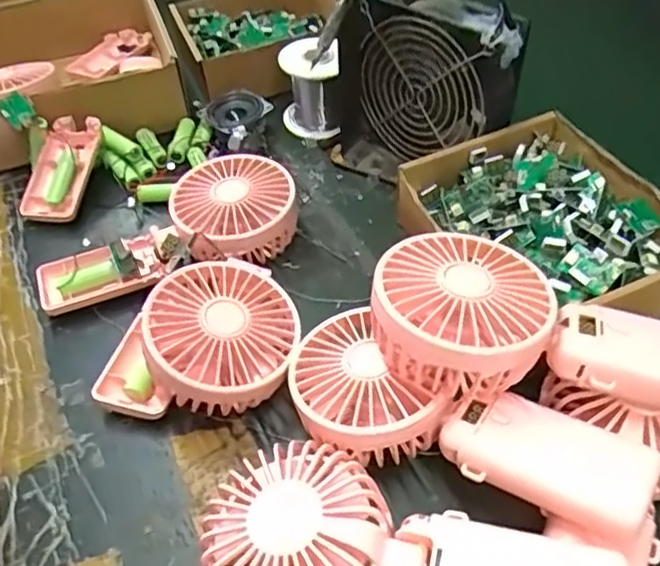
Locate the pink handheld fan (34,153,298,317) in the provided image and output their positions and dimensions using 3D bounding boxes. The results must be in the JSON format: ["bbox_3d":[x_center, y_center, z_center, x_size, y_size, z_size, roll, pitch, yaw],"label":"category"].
[{"bbox_3d":[-0.111,-0.029,0.444,0.181,0.049,0.084,-29,52,-20],"label":"pink handheld fan"}]

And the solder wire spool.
[{"bbox_3d":[-0.017,-0.171,0.550,0.050,0.070,0.050,-2,48,3],"label":"solder wire spool"}]

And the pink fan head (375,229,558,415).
[{"bbox_3d":[0.065,0.016,0.323,0.086,0.052,0.086,-5,47,-1],"label":"pink fan head"}]

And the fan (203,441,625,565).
[{"bbox_3d":[0.032,0.124,0.288,0.179,0.053,0.084,3,48,8],"label":"fan"}]

